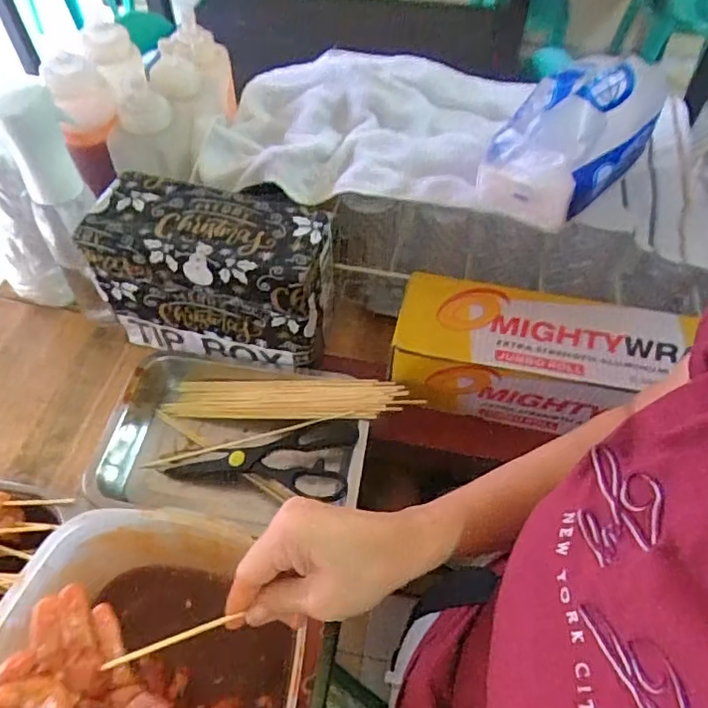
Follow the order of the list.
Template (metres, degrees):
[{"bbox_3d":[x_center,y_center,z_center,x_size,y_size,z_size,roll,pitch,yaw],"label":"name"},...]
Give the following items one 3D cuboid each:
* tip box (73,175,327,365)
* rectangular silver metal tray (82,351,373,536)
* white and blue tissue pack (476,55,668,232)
[{"bbox_3d":[-0.147,-0.085,0.638,0.237,0.156,0.108,13,54,8],"label":"tip box"},{"bbox_3d":[-0.114,0.093,0.616,0.293,0.067,0.181,2,53,0],"label":"rectangular silver metal tray"},{"bbox_3d":[0.227,-0.227,0.592,0.109,0.099,0.212,35,59,22],"label":"white and blue tissue pack"}]

